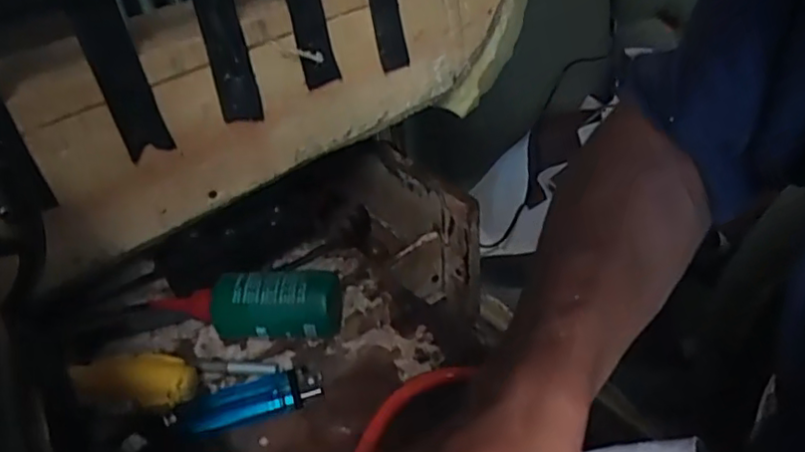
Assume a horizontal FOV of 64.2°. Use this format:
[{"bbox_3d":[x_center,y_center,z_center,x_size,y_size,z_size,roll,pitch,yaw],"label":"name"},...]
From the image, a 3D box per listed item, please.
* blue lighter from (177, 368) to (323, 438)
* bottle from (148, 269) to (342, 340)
[{"bbox_3d":[-0.087,0.099,0.369,0.078,0.010,0.028,-16,42,-12],"label":"blue lighter"},{"bbox_3d":[-0.096,0.053,0.402,0.112,0.042,0.034,-4,41,2],"label":"bottle"}]

